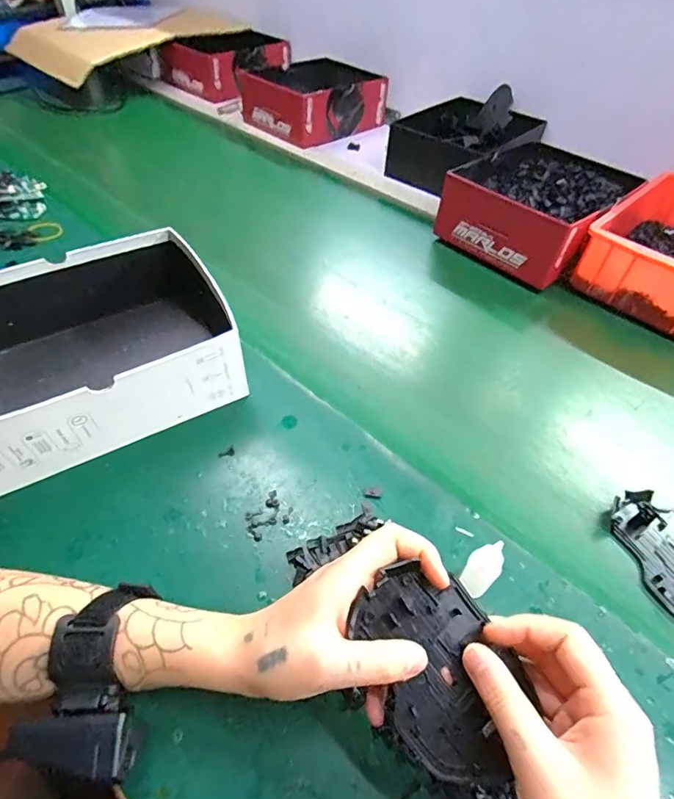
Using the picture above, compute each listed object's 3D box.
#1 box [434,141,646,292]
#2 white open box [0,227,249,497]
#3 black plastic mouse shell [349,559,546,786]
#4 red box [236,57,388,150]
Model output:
[{"bbox_3d":[0.284,-0.274,0.673,0.188,0.098,0.224,36,56,25],"label":"box"},{"bbox_3d":[-0.234,-0.048,0.445,0.262,0.091,0.192,-23,54,-21],"label":"white open box"},{"bbox_3d":[0.058,0.147,0.258,0.073,0.009,0.107,-35,73,-17],"label":"black plastic mouse shell"},{"bbox_3d":[-0.048,-0.614,0.963,0.247,0.097,0.209,-35,59,-29],"label":"red box"}]

